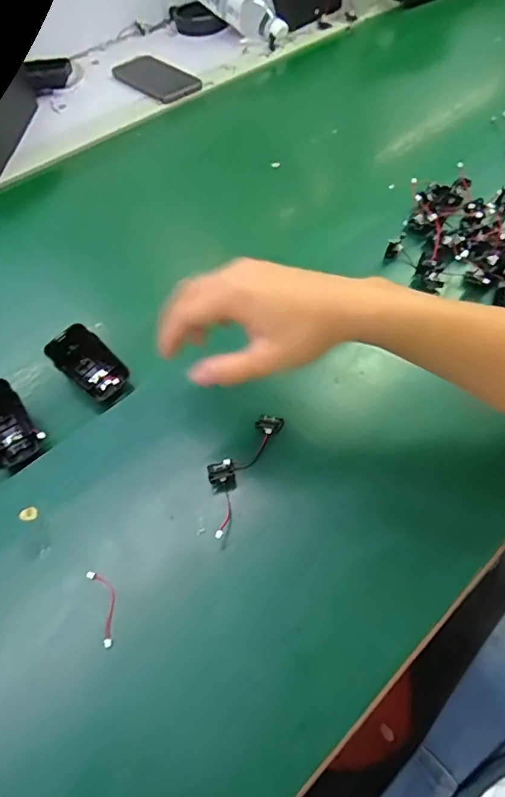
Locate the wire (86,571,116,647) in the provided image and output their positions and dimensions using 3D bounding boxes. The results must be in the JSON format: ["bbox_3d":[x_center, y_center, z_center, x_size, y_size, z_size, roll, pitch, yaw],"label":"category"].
[{"bbox_3d":[-0.103,0.145,0.328,0.014,0.008,0.052,-21,58,-11],"label":"wire"}]

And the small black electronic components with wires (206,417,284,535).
[{"bbox_3d":[-0.014,0.053,0.377,0.034,0.021,0.104,24,61,18],"label":"small black electronic components with wires"}]

